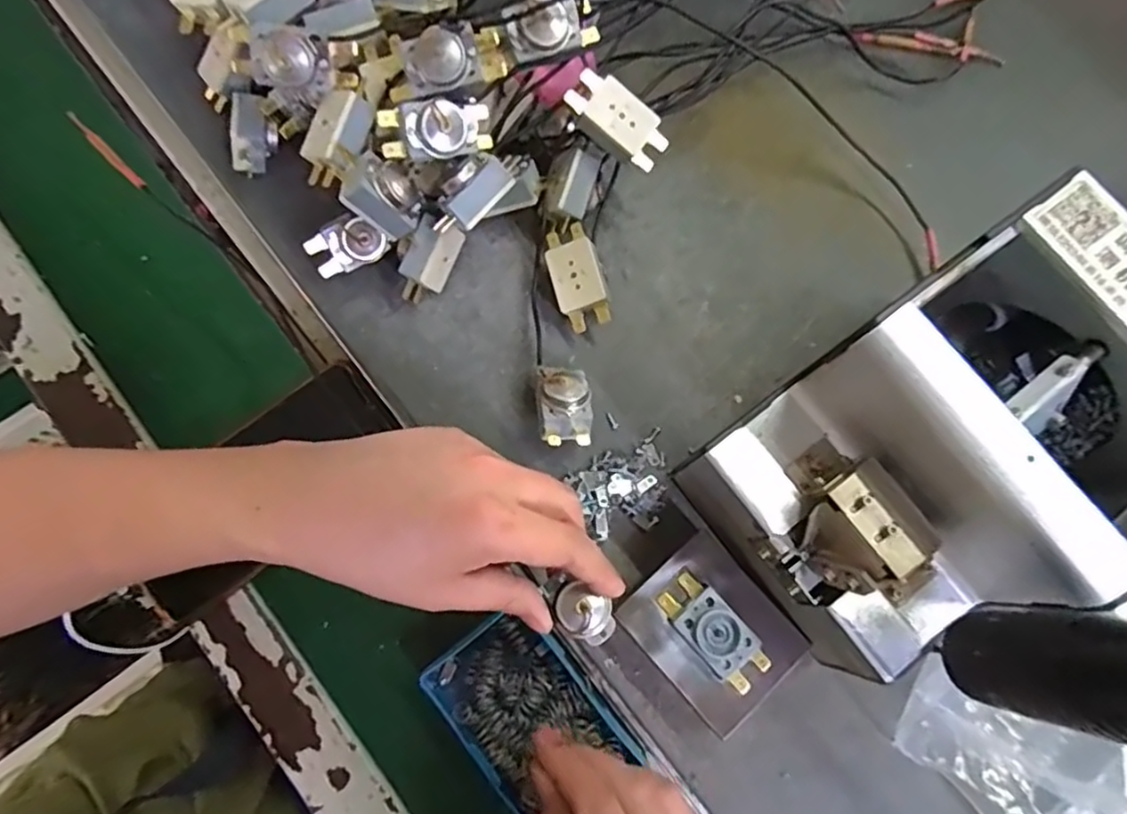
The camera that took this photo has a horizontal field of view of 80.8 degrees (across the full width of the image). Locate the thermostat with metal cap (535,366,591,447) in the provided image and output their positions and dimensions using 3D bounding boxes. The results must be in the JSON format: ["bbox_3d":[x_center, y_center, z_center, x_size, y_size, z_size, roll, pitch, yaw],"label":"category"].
[{"bbox_3d":[0.000,0.002,0.367,0.028,0.032,0.043,-6,77,-1],"label":"thermostat with metal cap"}]

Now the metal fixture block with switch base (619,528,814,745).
[{"bbox_3d":[0.076,0.115,0.342,0.064,0.038,0.078,-41,80,-9],"label":"metal fixture block with switch base"}]

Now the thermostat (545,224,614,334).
[{"bbox_3d":[0.007,-0.074,0.387,0.028,0.030,0.057,-15,77,-4],"label":"thermostat"}]

